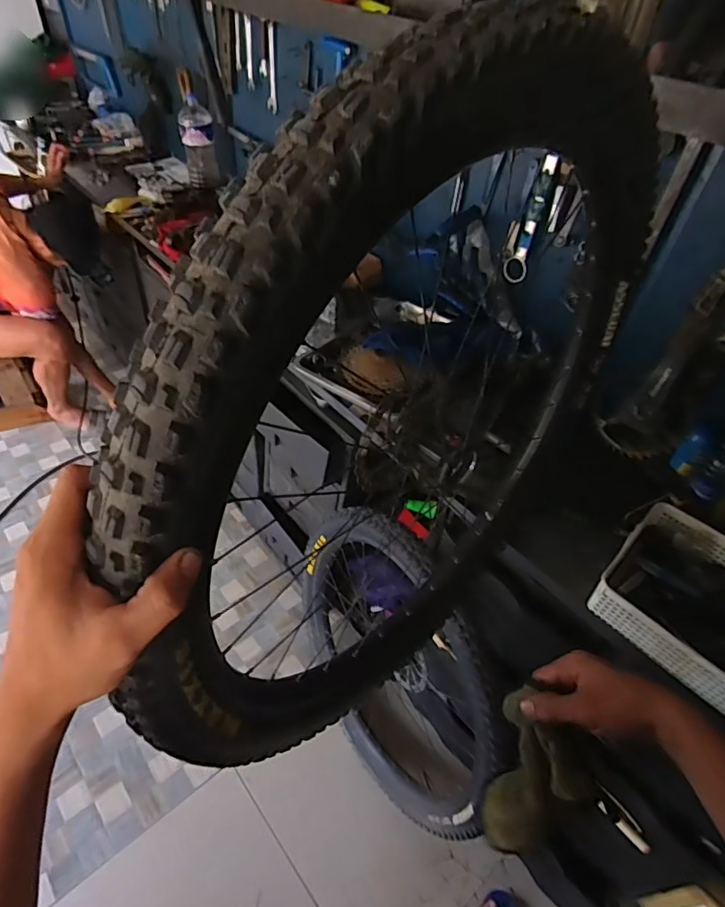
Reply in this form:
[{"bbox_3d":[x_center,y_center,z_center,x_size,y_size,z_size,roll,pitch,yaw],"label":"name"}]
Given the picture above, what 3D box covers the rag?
[{"bbox_3d":[0.173,0.357,0.562,0.077,0.243,0.068,10,32,3],"label":"rag"}]

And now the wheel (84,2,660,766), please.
[{"bbox_3d":[0.102,0.017,0.570,0.731,0.755,0.080,-32,57,-31],"label":"wheel"}]

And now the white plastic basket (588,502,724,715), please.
[{"bbox_3d":[0.538,0.254,0.790,0.249,0.096,0.332,-33,57,-32],"label":"white plastic basket"}]

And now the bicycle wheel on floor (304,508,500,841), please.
[{"bbox_3d":[0.068,0.486,1.232,0.095,0.736,0.714,-12,83,-31],"label":"bicycle wheel on floor"}]

